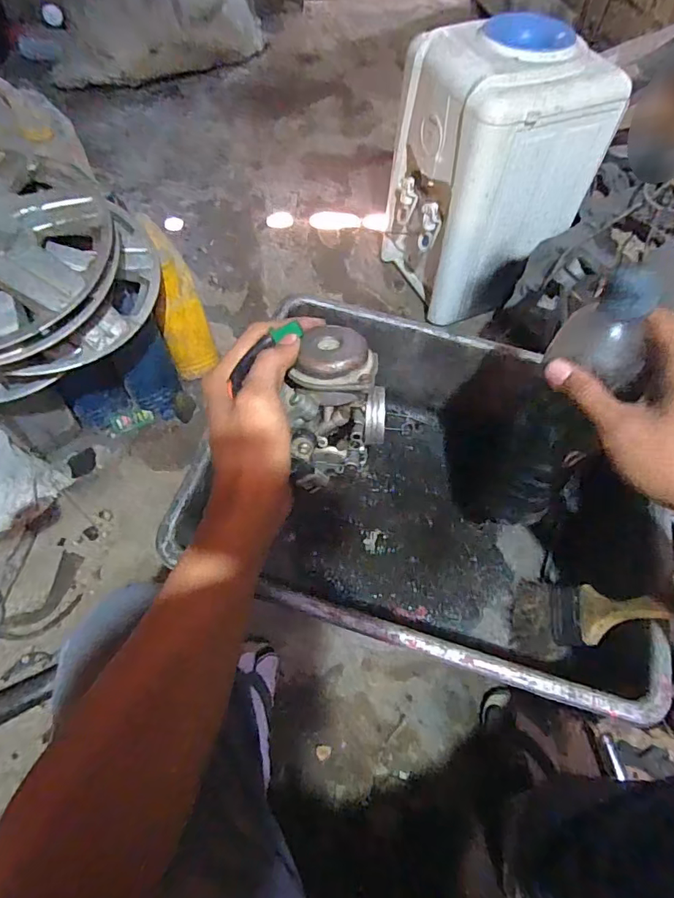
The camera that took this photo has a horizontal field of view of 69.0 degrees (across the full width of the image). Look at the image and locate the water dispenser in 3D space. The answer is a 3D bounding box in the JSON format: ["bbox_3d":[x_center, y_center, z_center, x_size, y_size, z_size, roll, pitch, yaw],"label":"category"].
[{"bbox_3d":[0.310,-0.559,1.031,0.293,0.479,0.276,-18,61,-14],"label":"water dispenser"}]

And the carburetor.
[{"bbox_3d":[0.001,-0.021,0.323,0.060,0.077,0.083,11,59,4],"label":"carburetor"}]

